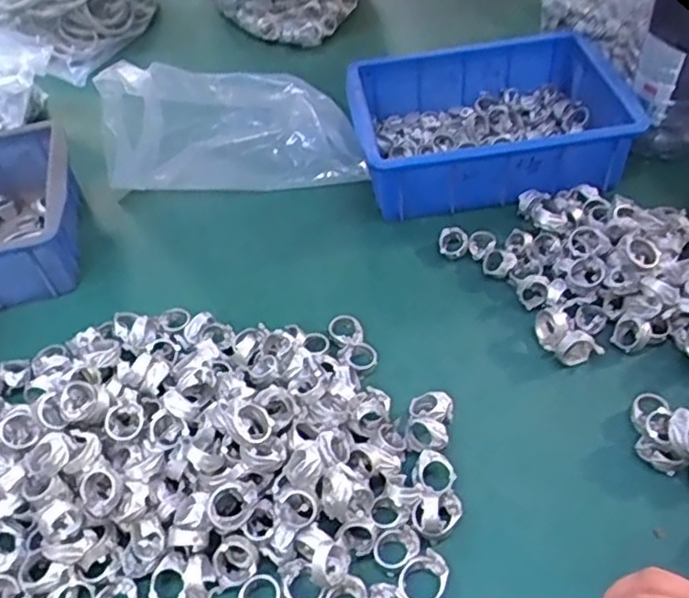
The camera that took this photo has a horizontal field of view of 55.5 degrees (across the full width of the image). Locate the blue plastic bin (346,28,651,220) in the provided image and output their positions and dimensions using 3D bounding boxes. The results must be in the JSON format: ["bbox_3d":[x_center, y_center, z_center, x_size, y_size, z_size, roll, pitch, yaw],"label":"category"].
[{"bbox_3d":[0.135,-0.169,0.629,0.249,0.104,0.173,-5,48,0],"label":"blue plastic bin"}]

